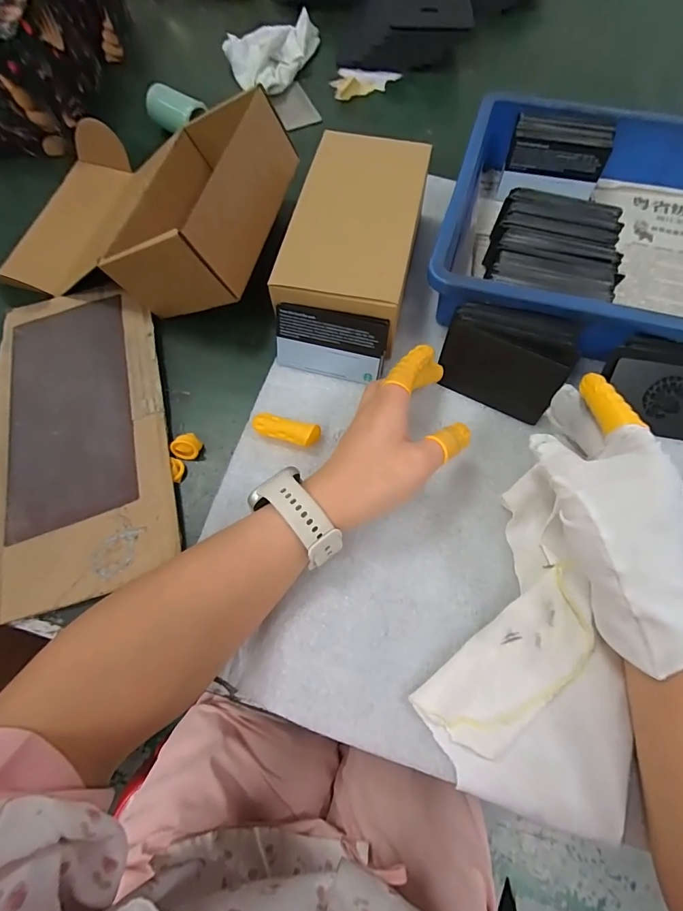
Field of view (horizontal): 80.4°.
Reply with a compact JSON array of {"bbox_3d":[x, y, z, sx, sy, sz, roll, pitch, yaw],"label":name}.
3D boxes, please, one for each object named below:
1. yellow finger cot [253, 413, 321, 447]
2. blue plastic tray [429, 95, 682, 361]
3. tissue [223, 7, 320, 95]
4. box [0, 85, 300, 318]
[{"bbox_3d":[-0.042,-0.019,0.310,0.049,0.018,0.017,15,70,7],"label":"yellow finger cot"},{"bbox_3d":[0.280,-0.178,0.346,0.371,0.067,0.256,16,70,8],"label":"blue plastic tray"},{"bbox_3d":[-0.093,-0.491,0.495,0.095,0.031,0.123,20,70,9],"label":"tissue"},{"bbox_3d":[-0.175,-0.226,0.356,0.233,0.088,0.177,13,69,7],"label":"box"}]

